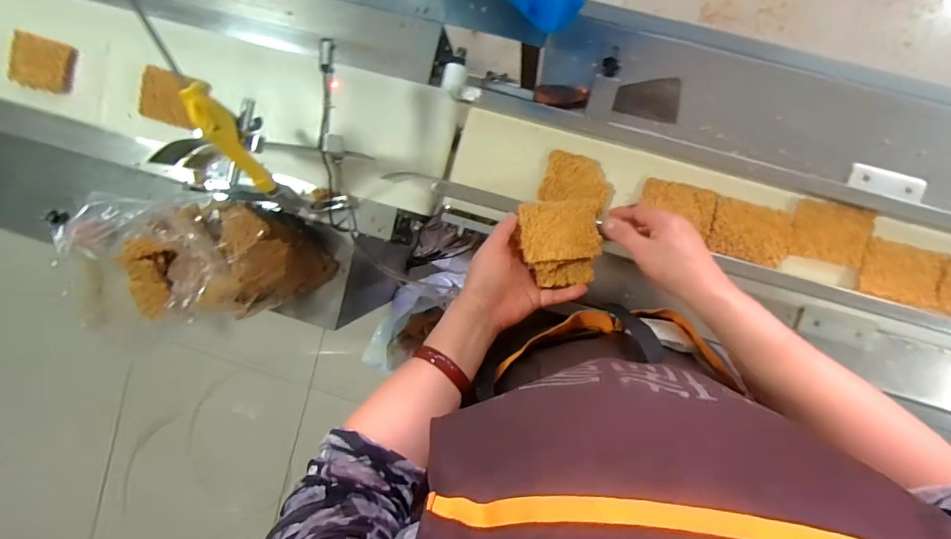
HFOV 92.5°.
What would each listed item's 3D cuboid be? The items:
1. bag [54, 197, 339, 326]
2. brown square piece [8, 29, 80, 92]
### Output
[{"bbox_3d":[-0.339,-0.007,0.612,0.323,0.150,0.161,7,96,-38],"label":"bag"},{"bbox_3d":[-0.611,-0.292,0.644,0.084,0.011,0.072,11,93,-4],"label":"brown square piece"}]

